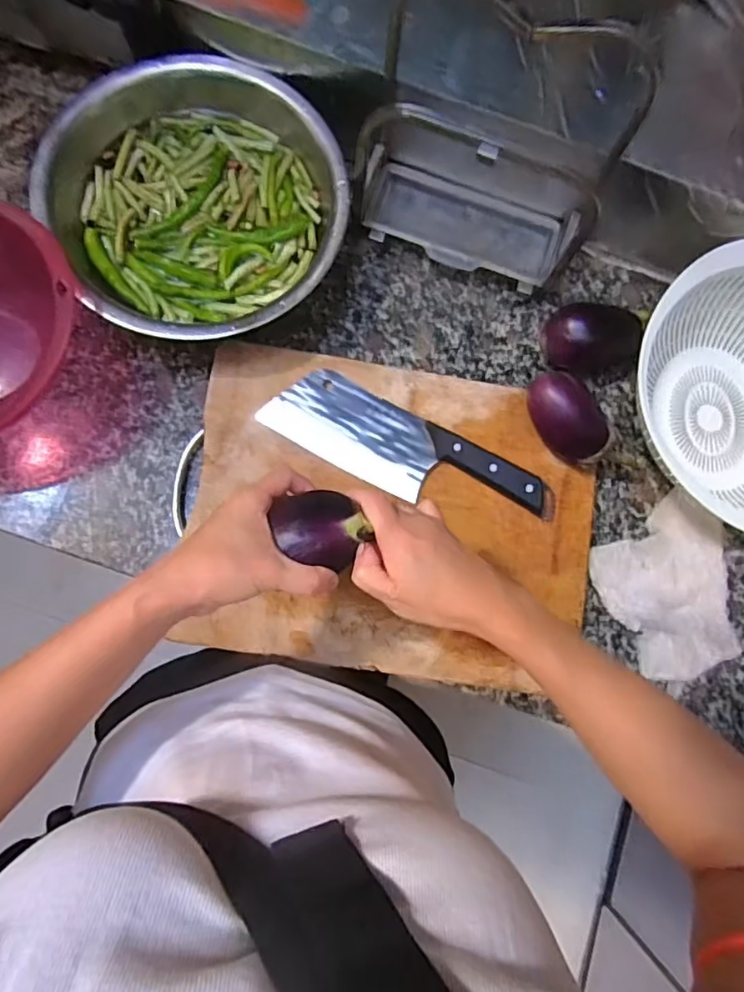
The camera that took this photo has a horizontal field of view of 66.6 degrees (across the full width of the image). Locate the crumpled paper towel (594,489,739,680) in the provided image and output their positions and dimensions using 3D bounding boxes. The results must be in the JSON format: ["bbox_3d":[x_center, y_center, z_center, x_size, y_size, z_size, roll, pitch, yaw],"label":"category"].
[{"bbox_3d":[0.307,0.095,0.564,0.136,0.031,0.161,-27,84,-8],"label":"crumpled paper towel"}]

